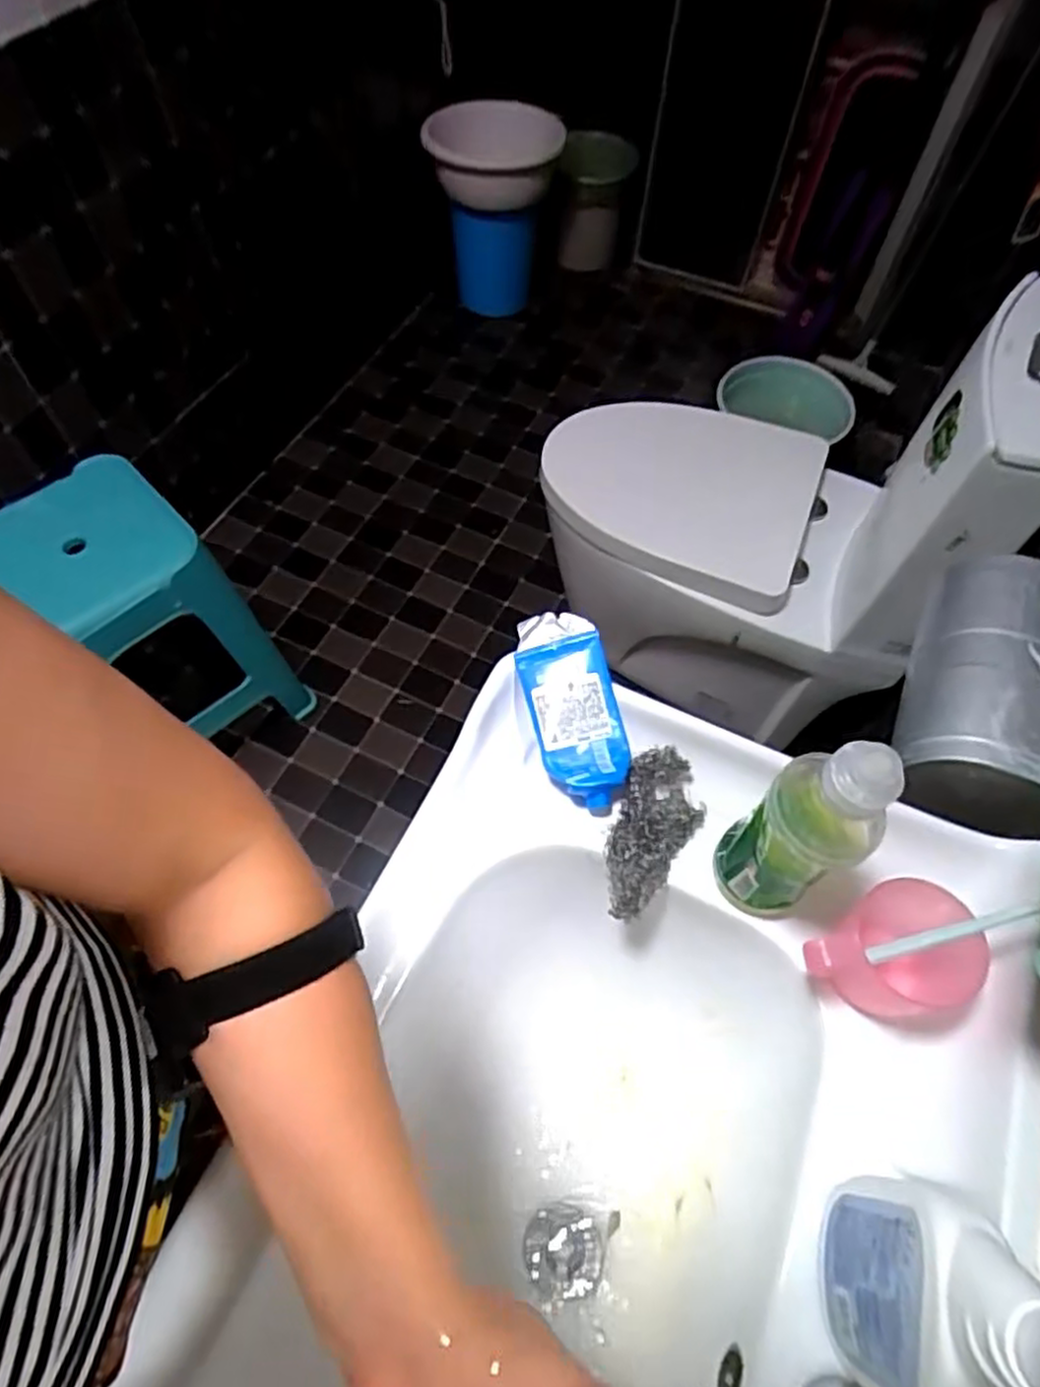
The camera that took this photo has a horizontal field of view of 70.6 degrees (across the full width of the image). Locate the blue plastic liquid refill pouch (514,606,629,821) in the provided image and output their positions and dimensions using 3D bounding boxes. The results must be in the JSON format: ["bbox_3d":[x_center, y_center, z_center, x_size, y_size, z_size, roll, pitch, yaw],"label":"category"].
[{"bbox_3d":[0.047,0.014,0.636,0.073,0.031,0.172,-13,74,-9],"label":"blue plastic liquid refill pouch"}]

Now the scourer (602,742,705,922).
[{"bbox_3d":[0.105,0.114,0.603,0.066,0.036,0.133,26,63,13],"label":"scourer"}]

